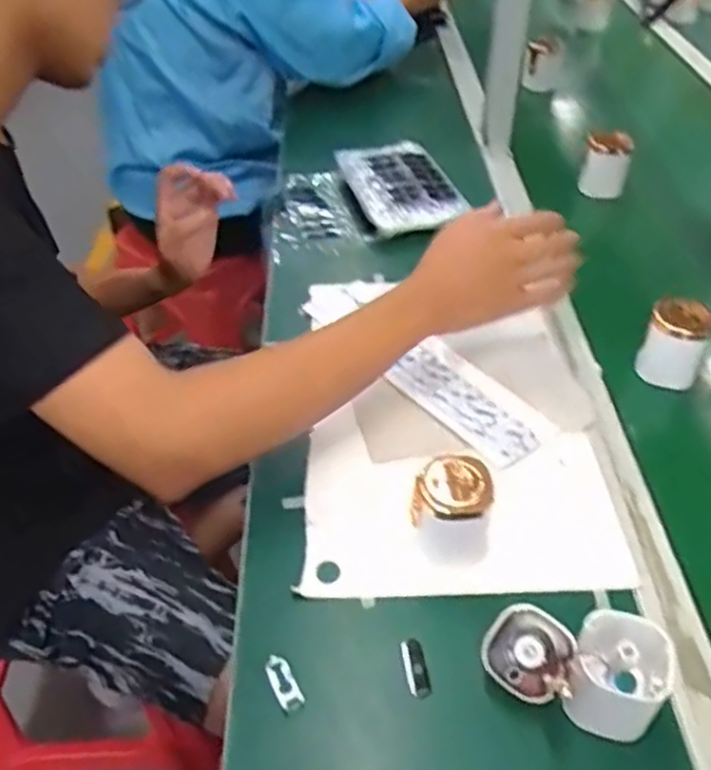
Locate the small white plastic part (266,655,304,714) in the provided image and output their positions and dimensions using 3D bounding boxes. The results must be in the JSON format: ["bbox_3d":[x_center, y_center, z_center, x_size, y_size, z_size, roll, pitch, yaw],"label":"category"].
[{"bbox_3d":[-0.048,0.204,0.494,0.016,0.006,0.040,-18,45,-19],"label":"small white plastic part"}]

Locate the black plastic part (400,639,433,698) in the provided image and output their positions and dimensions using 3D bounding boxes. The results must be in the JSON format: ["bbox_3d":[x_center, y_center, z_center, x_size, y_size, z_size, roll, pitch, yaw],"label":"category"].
[{"bbox_3d":[0.042,0.196,0.507,0.015,0.004,0.044,-7,42,-8],"label":"black plastic part"}]

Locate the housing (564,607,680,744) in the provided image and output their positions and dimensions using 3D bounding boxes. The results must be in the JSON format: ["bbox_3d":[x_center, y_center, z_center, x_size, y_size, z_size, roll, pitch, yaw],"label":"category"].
[{"bbox_3d":[0.168,0.188,0.467,0.059,0.065,0.061,19,45,19],"label":"housing"}]

